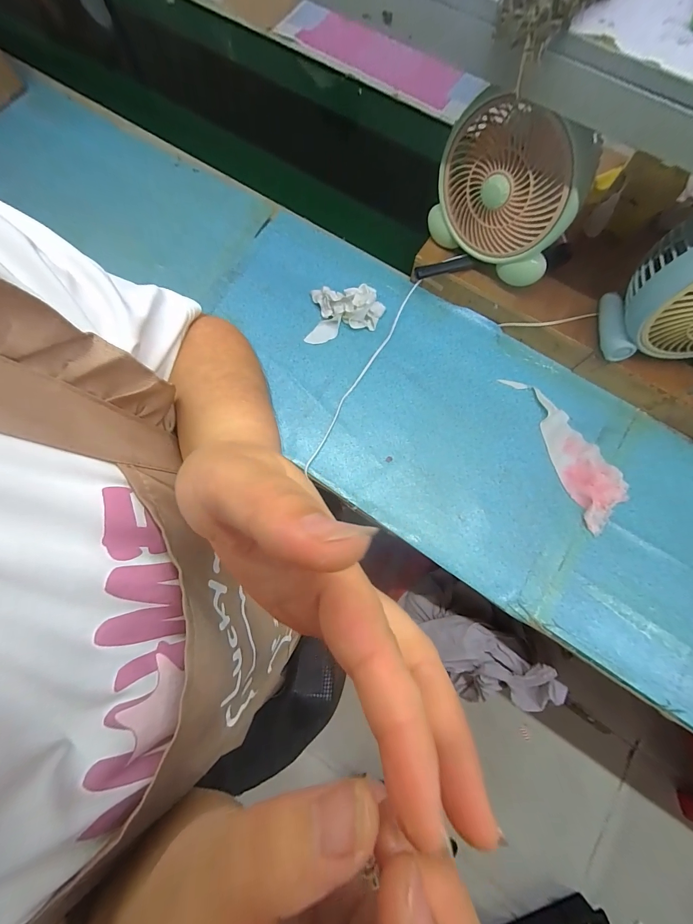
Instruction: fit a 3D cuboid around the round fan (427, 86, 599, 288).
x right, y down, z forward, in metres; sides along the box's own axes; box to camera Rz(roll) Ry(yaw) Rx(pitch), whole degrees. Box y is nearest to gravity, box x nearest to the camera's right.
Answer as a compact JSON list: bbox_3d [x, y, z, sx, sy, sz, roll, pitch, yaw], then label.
[{"bbox_3d":[0.251,-0.416,0.512,0.215,0.184,0.132,38,79,9],"label":"round fan"}]

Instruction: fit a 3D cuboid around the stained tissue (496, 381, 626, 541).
[{"bbox_3d":[0.377,-0.030,0.589,0.089,0.014,0.281,-26,78,-4],"label":"stained tissue"}]

